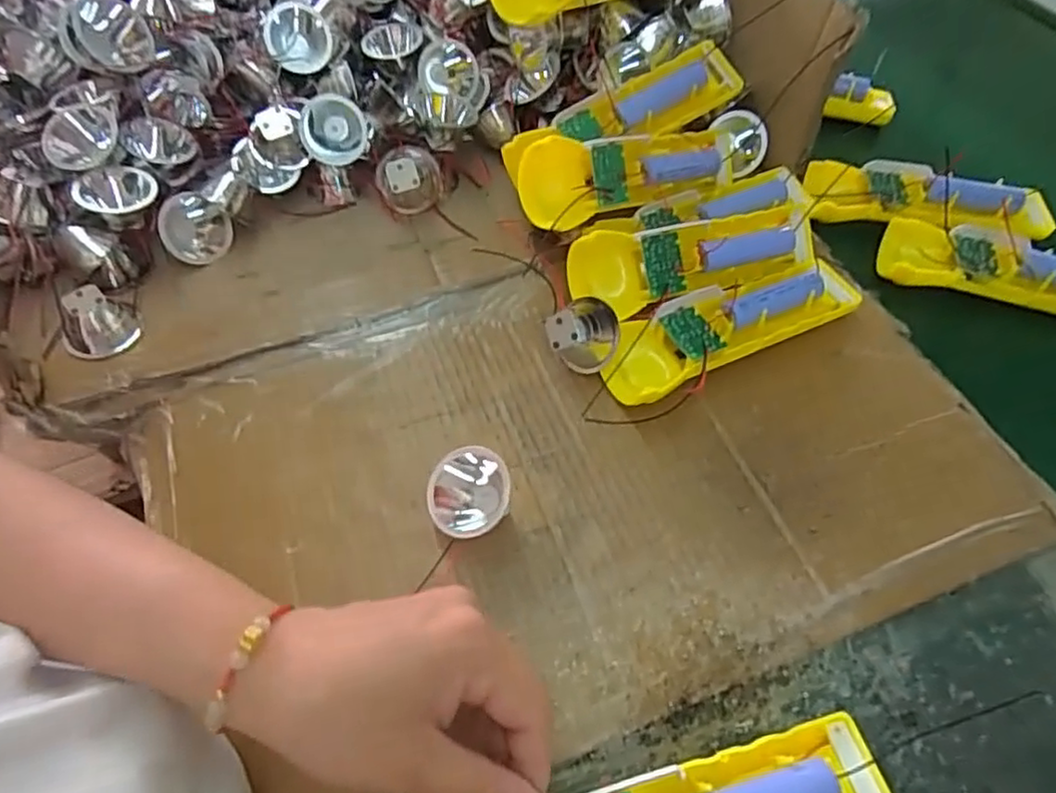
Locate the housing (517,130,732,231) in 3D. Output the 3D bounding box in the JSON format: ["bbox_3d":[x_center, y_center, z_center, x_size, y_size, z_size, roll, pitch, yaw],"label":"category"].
[{"bbox_3d":[0.071,-0.143,0.422,0.161,0.043,0.043,-15,57,-22],"label":"housing"}]

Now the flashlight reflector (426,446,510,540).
[{"bbox_3d":[-0.028,0.050,0.329,0.035,0.038,0.041,-7,57,1],"label":"flashlight reflector"}]

